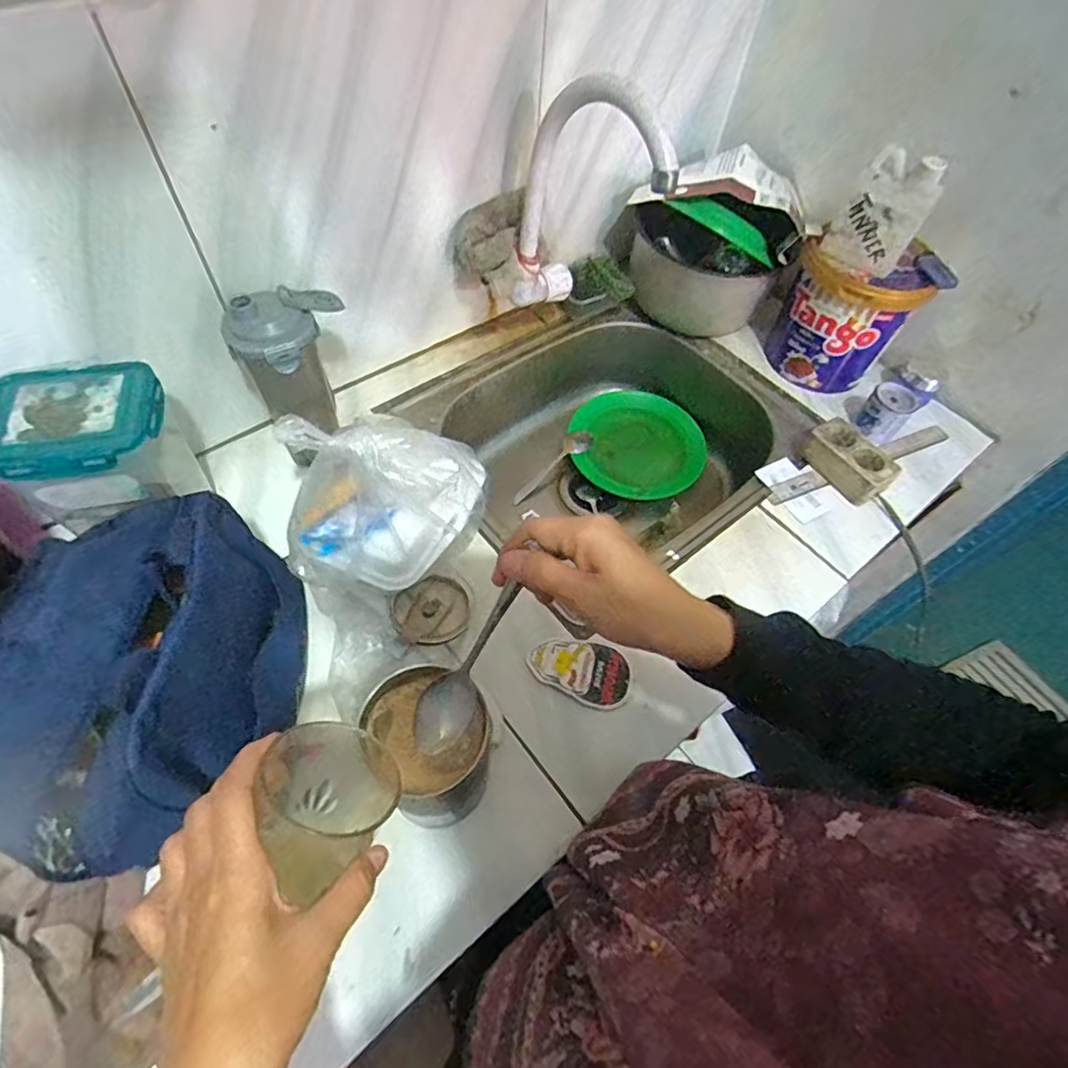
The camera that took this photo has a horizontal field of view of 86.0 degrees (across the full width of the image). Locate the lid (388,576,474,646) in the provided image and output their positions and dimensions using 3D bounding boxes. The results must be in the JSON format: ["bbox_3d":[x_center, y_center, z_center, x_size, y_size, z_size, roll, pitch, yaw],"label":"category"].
[{"bbox_3d":[-0.102,0.076,0.577,0.075,0.019,0.070,2,57,-3],"label":"lid"}]

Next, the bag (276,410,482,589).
[{"bbox_3d":[-0.141,-0.033,0.558,0.177,0.165,0.136,-2,58,-6],"label":"bag"}]

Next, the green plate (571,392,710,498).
[{"bbox_3d":[0.160,-0.141,0.910,0.212,0.056,0.195,2,57,-3],"label":"green plate"}]

